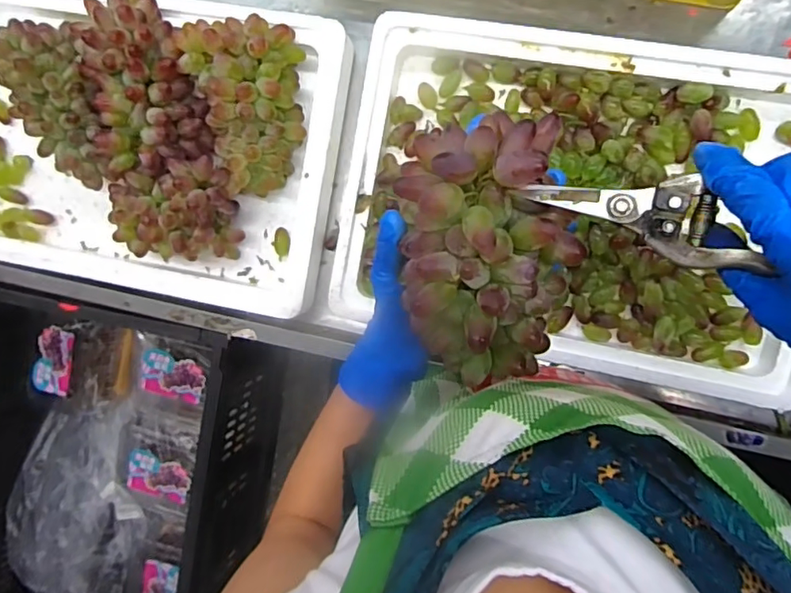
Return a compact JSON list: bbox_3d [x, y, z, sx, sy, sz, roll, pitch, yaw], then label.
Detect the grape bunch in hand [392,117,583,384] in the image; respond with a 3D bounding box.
[{"bbox_3d":[0.053,-0.018,0.309,0.095,0.088,0.164,-2,120,6],"label":"grape bunch in hand"}]

